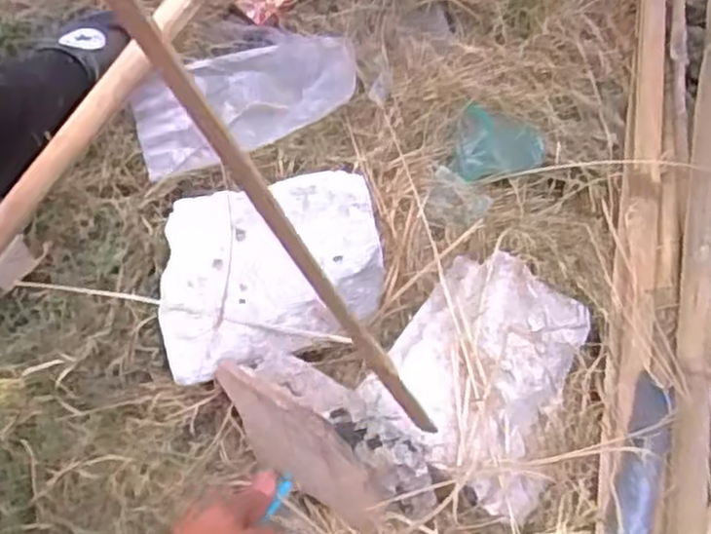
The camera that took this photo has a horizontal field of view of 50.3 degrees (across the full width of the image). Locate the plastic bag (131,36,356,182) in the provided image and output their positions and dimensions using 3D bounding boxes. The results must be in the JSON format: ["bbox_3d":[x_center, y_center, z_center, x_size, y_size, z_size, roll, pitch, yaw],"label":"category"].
[{"bbox_3d":[-0.102,-0.157,0.720,0.214,0.037,0.096,-19,69,-10],"label":"plastic bag"}]

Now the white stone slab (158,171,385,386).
[{"bbox_3d":[-0.071,0.011,0.648,0.187,0.086,0.149,-9,67,-6],"label":"white stone slab"}]

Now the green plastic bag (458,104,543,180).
[{"bbox_3d":[0.141,-0.115,0.744,0.084,0.014,0.067,10,90,10],"label":"green plastic bag"}]

